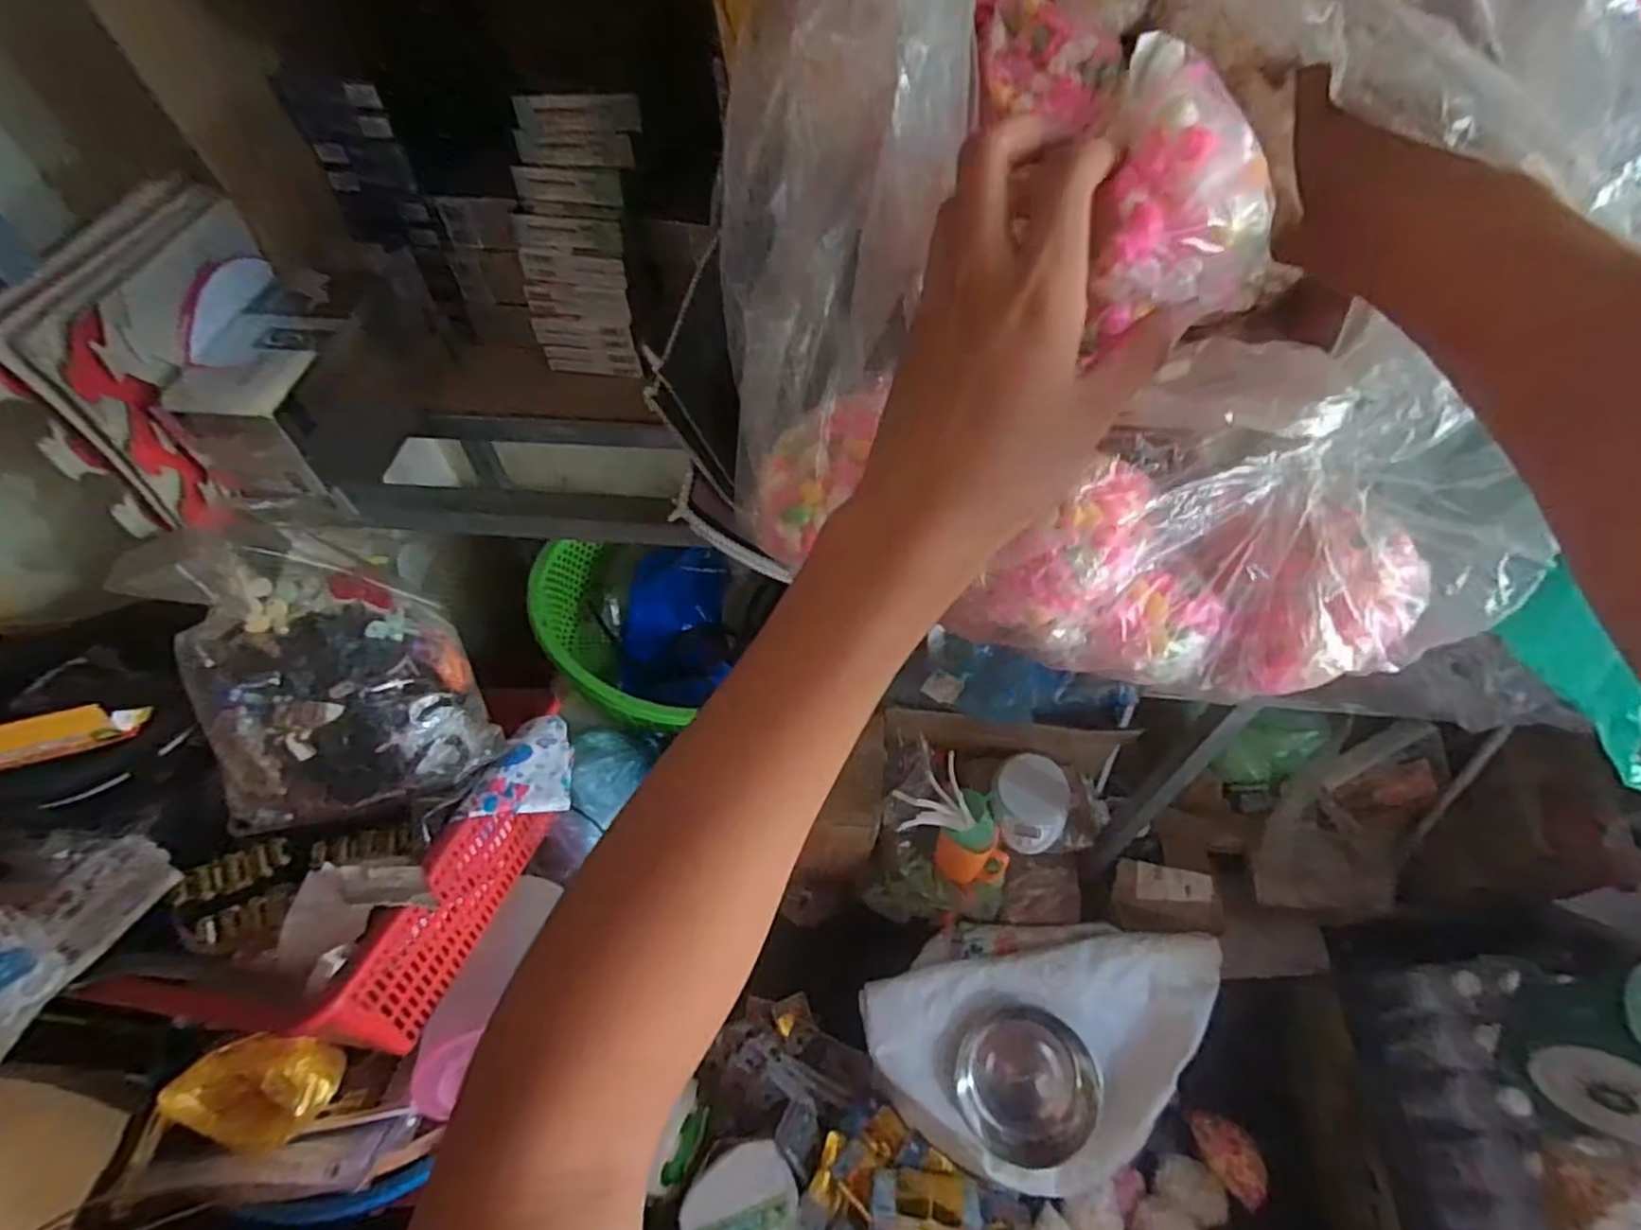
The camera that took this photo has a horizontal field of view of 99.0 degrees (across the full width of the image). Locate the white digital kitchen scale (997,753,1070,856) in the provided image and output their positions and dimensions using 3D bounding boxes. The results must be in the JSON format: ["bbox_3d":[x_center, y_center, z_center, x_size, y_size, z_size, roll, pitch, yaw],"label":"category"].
[{"bbox_3d":[0.340,0.304,1.129,0.112,0.021,0.151,12,81,1],"label":"white digital kitchen scale"}]

